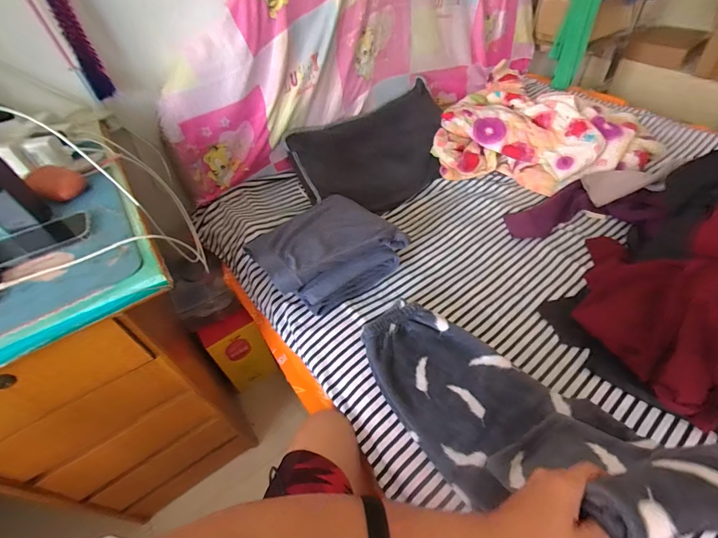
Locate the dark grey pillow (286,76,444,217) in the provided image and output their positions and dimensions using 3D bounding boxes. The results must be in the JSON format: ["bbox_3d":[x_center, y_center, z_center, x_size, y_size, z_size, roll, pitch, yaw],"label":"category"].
[{"bbox_3d":[0.087,-0.390,1.137,0.585,0.129,0.348,-37,94,-19],"label":"dark grey pillow"}]

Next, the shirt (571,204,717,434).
[{"bbox_3d":[0.587,0.033,0.658,0.232,0.231,0.403,28,56,26],"label":"shirt"}]

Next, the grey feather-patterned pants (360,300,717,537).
[{"bbox_3d":[0.240,0.215,0.534,0.253,0.201,0.534,-33,23,-22],"label":"grey feather-patterned pants"}]

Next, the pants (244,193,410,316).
[{"bbox_3d":[-0.073,-0.049,0.846,0.313,0.122,0.235,-37,55,-25],"label":"pants"}]

